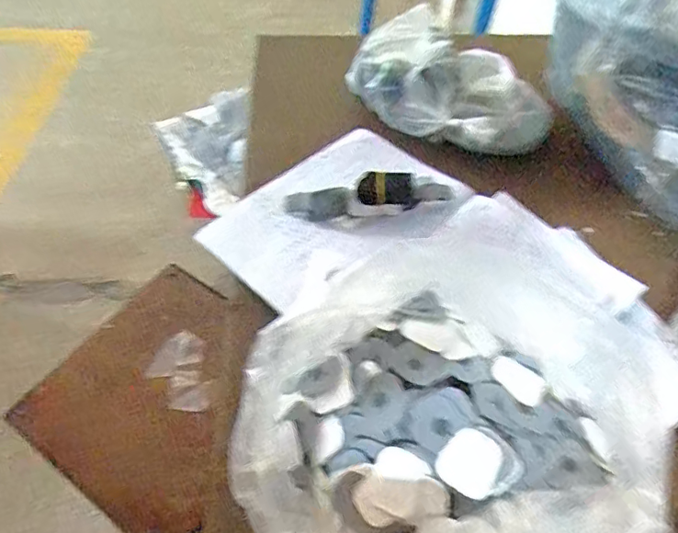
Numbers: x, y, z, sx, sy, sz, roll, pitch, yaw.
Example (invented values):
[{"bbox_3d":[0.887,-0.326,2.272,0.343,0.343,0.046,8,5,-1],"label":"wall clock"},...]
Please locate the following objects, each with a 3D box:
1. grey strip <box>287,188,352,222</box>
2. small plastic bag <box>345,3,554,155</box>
[{"bbox_3d":[-0.022,-0.063,0.539,0.068,0.009,0.030,-6,93,10],"label":"grey strip"},{"bbox_3d":[0.127,-0.216,0.623,0.143,0.073,0.243,-31,58,-23],"label":"small plastic bag"}]

